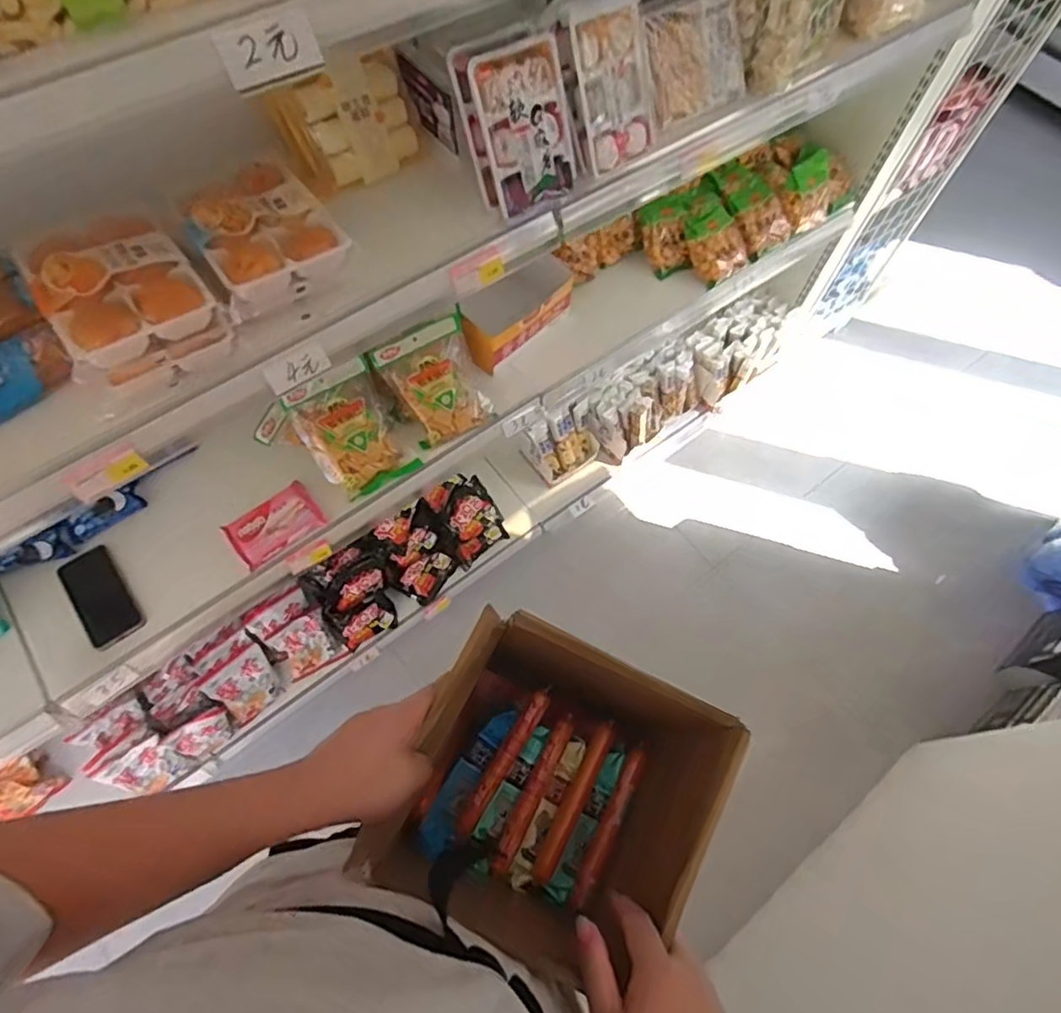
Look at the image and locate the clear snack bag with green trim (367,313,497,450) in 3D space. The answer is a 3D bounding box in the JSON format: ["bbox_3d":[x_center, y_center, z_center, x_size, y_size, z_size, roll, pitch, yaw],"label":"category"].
[{"bbox_3d":[-0.160,-0.205,1.061,0.145,0.058,0.183,-30,106,-16],"label":"clear snack bag with green trim"}]

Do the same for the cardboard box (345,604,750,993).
[{"bbox_3d":[0.026,0.263,0.572,0.235,0.223,0.225,23,66,9],"label":"cardboard box"}]

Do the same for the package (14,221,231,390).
[{"bbox_3d":[-0.408,-0.214,0.627,0.137,0.058,0.177,-33,70,-16],"label":"package"}]

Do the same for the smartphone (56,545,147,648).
[{"bbox_3d":[-0.649,0.137,0.940,0.080,0.012,0.155,-35,70,-17],"label":"smartphone"}]

